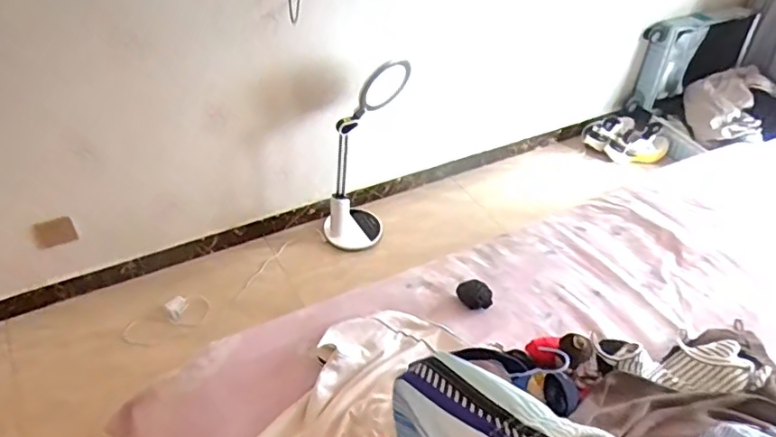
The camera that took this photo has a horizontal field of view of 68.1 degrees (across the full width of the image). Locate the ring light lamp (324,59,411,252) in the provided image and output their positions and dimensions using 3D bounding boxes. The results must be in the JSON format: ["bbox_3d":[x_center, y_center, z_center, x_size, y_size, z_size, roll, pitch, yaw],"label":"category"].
[{"bbox_3d":[-0.073,-0.189,1.835,0.208,0.655,0.164,0,39,-17],"label":"ring light lamp"}]

